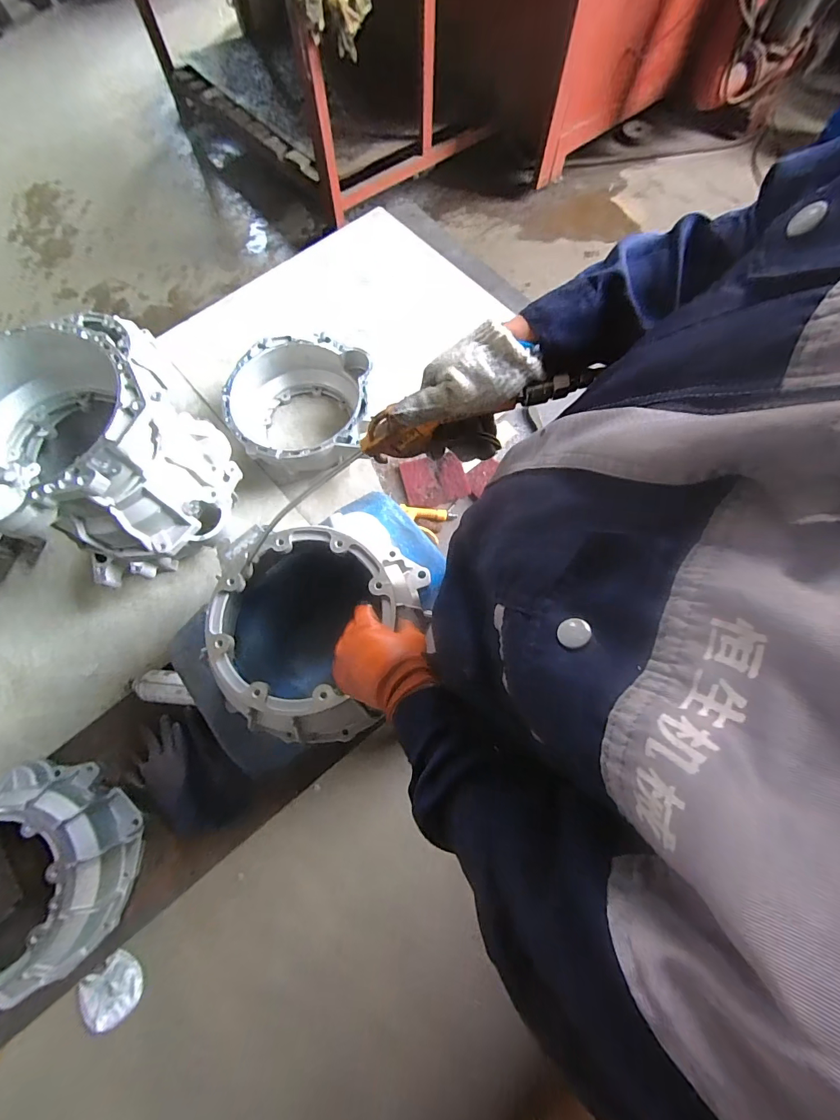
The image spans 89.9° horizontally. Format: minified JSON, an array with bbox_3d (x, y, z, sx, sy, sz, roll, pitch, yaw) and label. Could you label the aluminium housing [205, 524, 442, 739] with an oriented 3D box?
[{"bbox_3d":[-0.142,0.100,0.587,0.292,0.106,0.275,3,71,1],"label":"aluminium housing"}]

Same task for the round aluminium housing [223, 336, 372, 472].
[{"bbox_3d":[-0.293,-0.354,1.008,0.335,0.129,0.327,0,71,0],"label":"round aluminium housing"}]

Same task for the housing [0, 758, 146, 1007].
[{"bbox_3d":[-0.647,0.503,0.694,0.309,0.138,0.276,16,72,6],"label":"housing"}]

